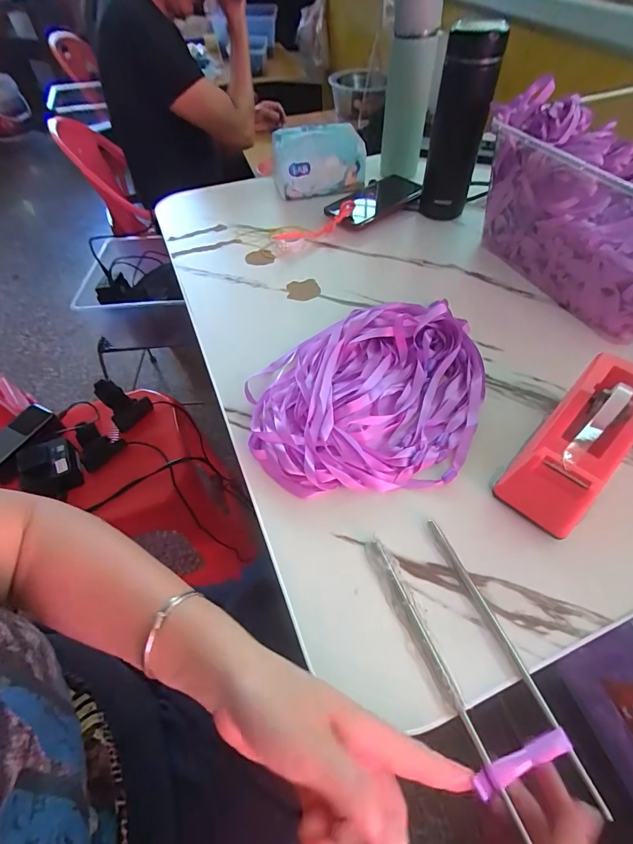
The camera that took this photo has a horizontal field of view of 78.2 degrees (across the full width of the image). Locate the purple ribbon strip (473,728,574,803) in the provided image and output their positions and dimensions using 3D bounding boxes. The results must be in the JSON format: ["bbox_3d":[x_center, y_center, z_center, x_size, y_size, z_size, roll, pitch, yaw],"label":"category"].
[{"bbox_3d":[0.120,0.198,0.227,0.064,0.007,0.012,-16,55,-11],"label":"purple ribbon strip"}]

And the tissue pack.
[{"bbox_3d":[0.004,-0.428,0.641,0.154,0.082,0.064,-5,54,-2],"label":"tissue pack"}]

